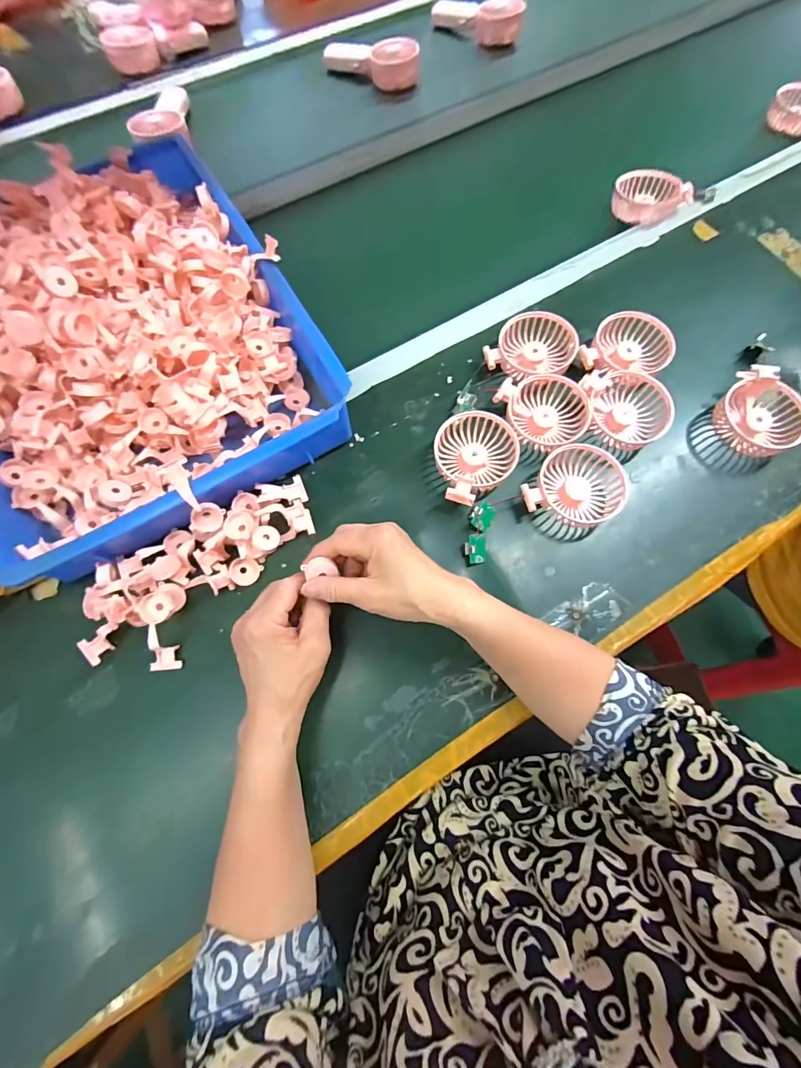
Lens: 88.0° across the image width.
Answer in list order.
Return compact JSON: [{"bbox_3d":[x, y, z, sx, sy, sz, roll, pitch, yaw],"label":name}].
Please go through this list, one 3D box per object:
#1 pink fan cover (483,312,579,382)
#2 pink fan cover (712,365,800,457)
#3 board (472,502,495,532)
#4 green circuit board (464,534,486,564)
[{"bbox_3d":[0.159,-0.220,0.503,0.091,0.031,0.095,36,74,13],"label":"pink fan cover"},{"bbox_3d":[0.411,-0.135,0.471,0.088,0.046,0.088,36,75,13],"label":"pink fan cover"},{"bbox_3d":[0.088,-0.019,0.444,0.024,0.007,0.030,40,79,-23],"label":"board"},{"bbox_3d":[0.079,0.016,0.435,0.021,0.006,0.031,-3,96,-7],"label":"green circuit board"}]

